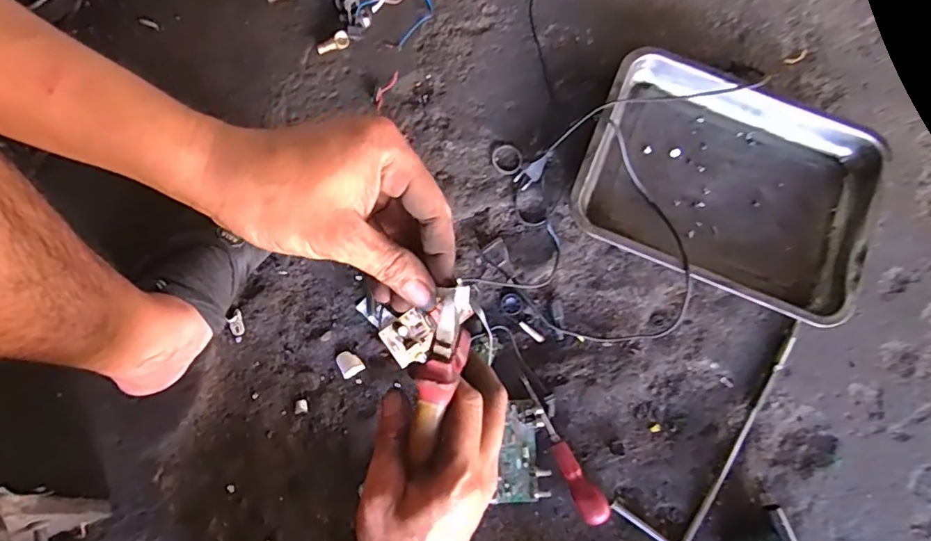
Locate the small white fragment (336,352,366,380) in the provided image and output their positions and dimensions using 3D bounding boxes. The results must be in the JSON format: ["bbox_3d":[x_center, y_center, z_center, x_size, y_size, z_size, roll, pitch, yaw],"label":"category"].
[{"bbox_3d":[-0.140,0.112,0.644,0.027,0.008,0.030,-28,80,-7],"label":"small white fragment"}]

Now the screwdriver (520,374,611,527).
[{"bbox_3d":[0.107,0.203,0.607,0.030,0.025,0.172,-28,80,-7],"label":"screwdriver"}]

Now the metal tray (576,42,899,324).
[{"bbox_3d":[0.327,-0.110,0.673,0.346,0.047,0.269,23,79,3],"label":"metal tray"}]

